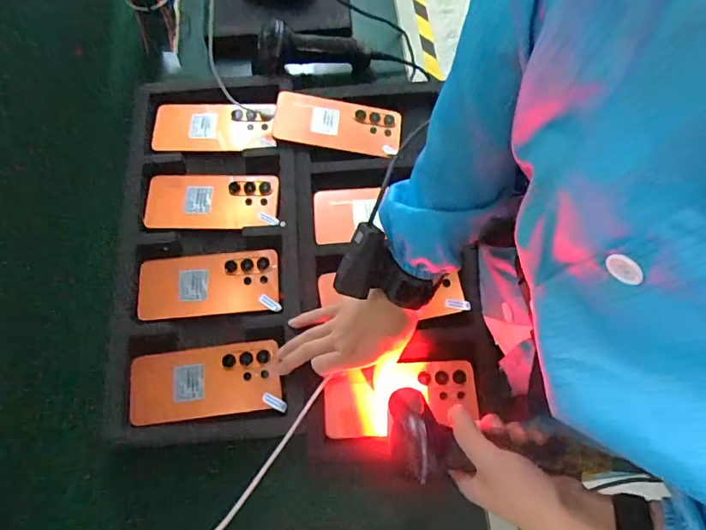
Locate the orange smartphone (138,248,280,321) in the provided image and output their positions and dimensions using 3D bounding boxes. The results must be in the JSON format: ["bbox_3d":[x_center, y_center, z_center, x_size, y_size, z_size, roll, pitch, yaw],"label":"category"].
[{"bbox_3d":[-0.176,0.023,0.595,0.167,0.010,0.077,-6,69,0],"label":"orange smartphone"}]

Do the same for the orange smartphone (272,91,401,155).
[{"bbox_3d":[-0.021,-0.190,0.658,0.168,0.010,0.074,8,72,-6],"label":"orange smartphone"}]

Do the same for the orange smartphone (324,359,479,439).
[{"bbox_3d":[0.052,0.149,0.548,0.169,0.007,0.072,-7,69,0],"label":"orange smartphone"}]

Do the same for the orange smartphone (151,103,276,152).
[{"bbox_3d":[-0.192,-0.192,0.671,0.163,0.012,0.074,-1,77,-3],"label":"orange smartphone"}]

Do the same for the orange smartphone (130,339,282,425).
[{"bbox_3d":[-0.169,0.132,0.552,0.168,0.006,0.078,-8,69,0],"label":"orange smartphone"}]

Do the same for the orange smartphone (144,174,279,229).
[{"bbox_3d":[-0.183,-0.085,0.633,0.169,0.012,0.079,-2,69,2],"label":"orange smartphone"}]

